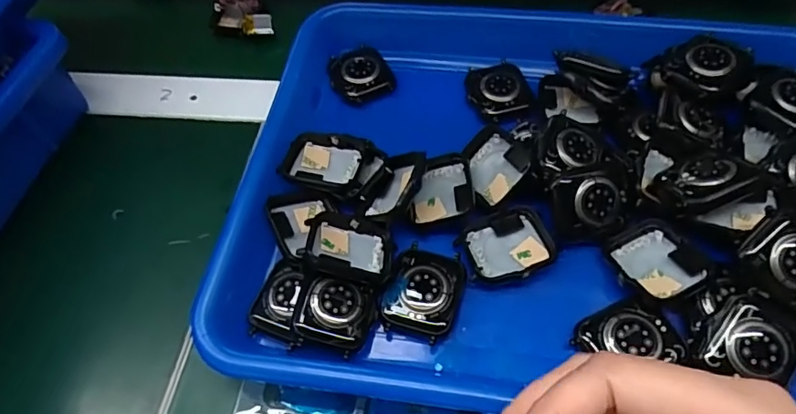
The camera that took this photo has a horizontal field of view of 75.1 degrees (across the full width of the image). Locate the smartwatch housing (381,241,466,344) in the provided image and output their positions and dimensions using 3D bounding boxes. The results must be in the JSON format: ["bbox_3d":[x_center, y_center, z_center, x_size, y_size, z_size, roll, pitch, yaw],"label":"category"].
[{"bbox_3d":[0.013,0.039,0.251,0.035,0.008,0.044,12,59,13],"label":"smartwatch housing"}]

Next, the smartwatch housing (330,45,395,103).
[{"bbox_3d":[-0.024,-0.086,0.334,0.037,0.010,0.041,-23,58,-10],"label":"smartwatch housing"}]

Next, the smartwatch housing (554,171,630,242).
[{"bbox_3d":[0.097,-0.001,0.260,0.039,0.010,0.034,-5,99,-3],"label":"smartwatch housing"}]

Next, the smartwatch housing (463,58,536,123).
[{"bbox_3d":[0.063,-0.072,0.320,0.038,0.007,0.044,-15,57,-5],"label":"smartwatch housing"}]

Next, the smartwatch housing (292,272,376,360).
[{"bbox_3d":[-0.029,0.050,0.242,0.034,0.007,0.033,24,64,-8],"label":"smartwatch housing"}]

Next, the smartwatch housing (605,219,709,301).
[{"bbox_3d":[0.125,0.026,0.251,0.035,0.012,0.040,-20,57,-8],"label":"smartwatch housing"}]

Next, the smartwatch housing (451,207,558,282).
[{"bbox_3d":[0.055,0.020,0.262,0.044,0.007,0.035,-21,57,-9],"label":"smartwatch housing"}]

